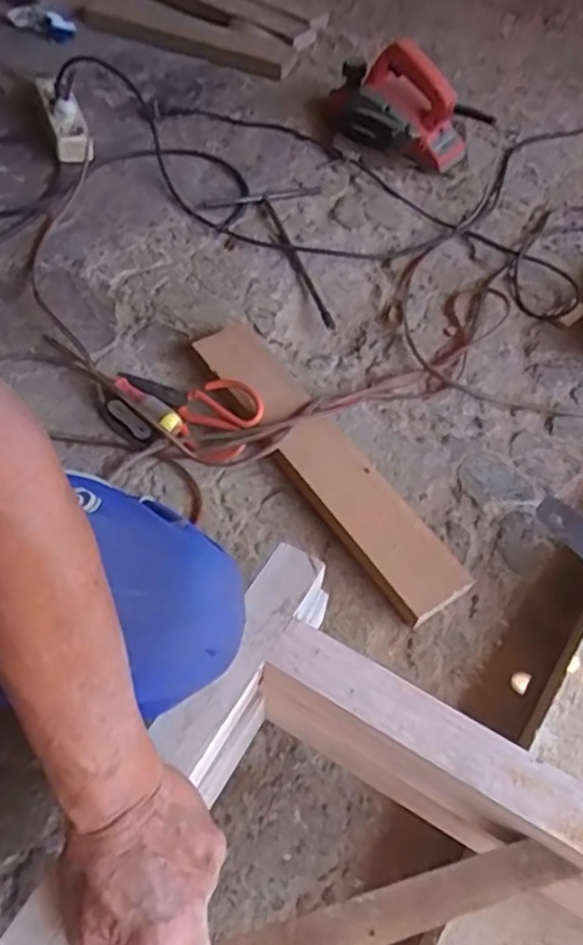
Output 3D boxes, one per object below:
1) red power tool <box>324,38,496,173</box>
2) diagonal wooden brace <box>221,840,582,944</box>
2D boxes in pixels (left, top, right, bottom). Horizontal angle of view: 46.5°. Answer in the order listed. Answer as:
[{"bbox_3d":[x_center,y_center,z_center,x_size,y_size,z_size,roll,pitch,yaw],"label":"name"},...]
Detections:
[{"bbox_3d":[0.183,-0.618,1.132,0.290,0.144,0.110,32,58,17],"label":"red power tool"},{"bbox_3d":[0.014,0.296,0.426,0.349,0.012,0.031,-12,56,-12],"label":"diagonal wooden brace"}]

